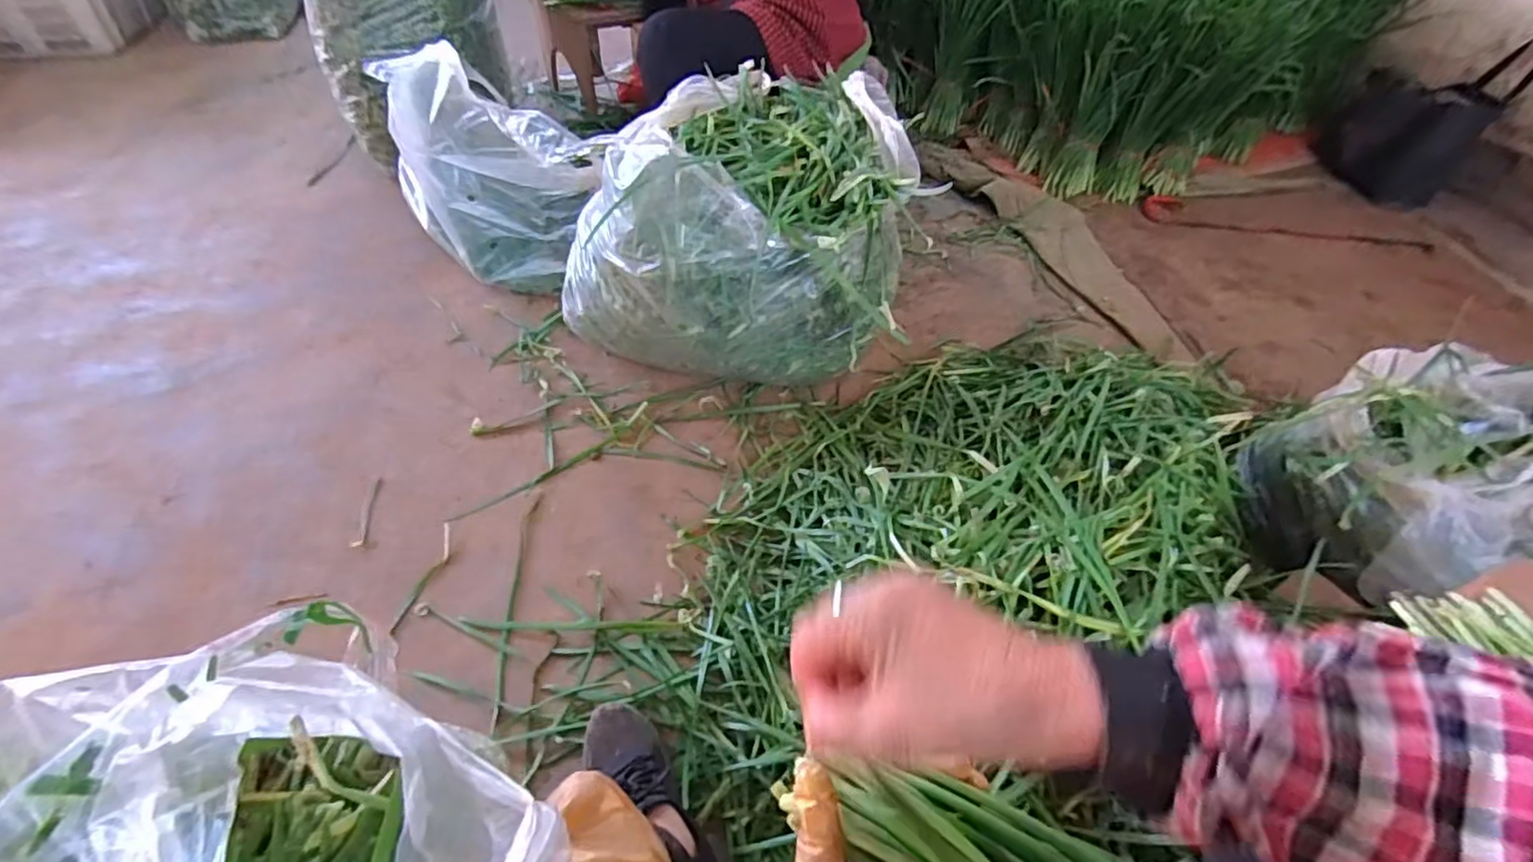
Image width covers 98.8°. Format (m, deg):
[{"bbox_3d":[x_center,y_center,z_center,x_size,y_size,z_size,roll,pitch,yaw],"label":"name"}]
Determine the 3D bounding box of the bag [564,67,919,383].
[{"bbox_3d":[-0.042,-0.329,1.066,0.517,0.360,0.387,14,48,9],"label":"bag"}]

